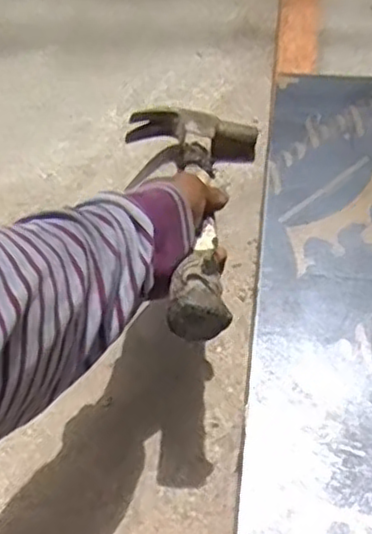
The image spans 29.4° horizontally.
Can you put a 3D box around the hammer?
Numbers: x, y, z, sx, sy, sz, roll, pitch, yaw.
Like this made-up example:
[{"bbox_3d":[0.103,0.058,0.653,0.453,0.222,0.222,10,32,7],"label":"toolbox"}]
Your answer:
[{"bbox_3d":[0.006,-0.053,0.596,0.122,0.056,0.336,-1,32,2],"label":"hammer"}]

